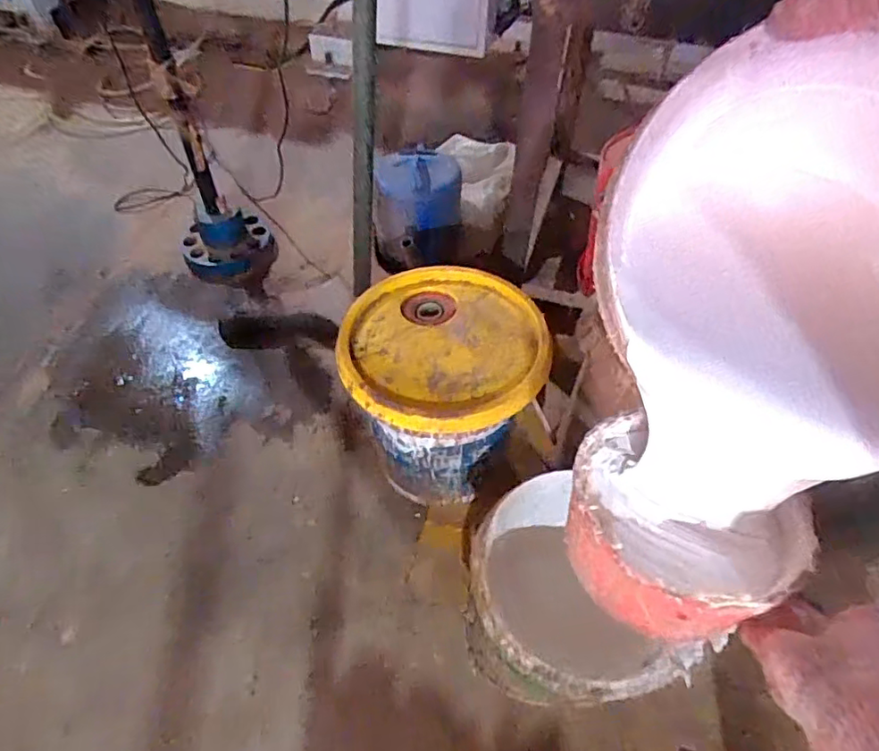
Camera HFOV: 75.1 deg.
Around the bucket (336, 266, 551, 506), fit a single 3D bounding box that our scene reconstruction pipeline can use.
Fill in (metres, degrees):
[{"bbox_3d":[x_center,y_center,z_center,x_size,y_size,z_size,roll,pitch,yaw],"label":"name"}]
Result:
[{"bbox_3d":[-0.002,0.015,0.928,0.280,0.290,0.298,1,51,-1],"label":"bucket"}]

